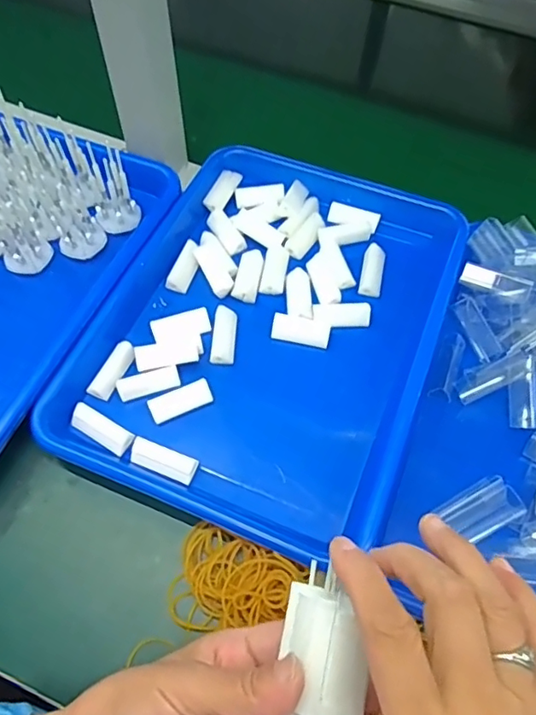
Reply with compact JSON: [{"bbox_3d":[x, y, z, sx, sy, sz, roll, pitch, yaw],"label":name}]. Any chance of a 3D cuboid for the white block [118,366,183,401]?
[{"bbox_3d":[-0.090,0.020,0.404,0.046,0.006,0.018,-13,63,-6],"label":"white block"}]

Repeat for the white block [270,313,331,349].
[{"bbox_3d":[0.027,-0.022,0.429,0.045,0.008,0.023,12,61,5],"label":"white block"}]

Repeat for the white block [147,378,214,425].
[{"bbox_3d":[-0.064,0.032,0.398,0.046,0.008,0.020,-22,63,-14],"label":"white block"}]

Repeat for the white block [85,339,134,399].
[{"bbox_3d":[-0.117,0.010,0.411,0.018,0.010,0.047,23,62,11],"label":"white block"}]

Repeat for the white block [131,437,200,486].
[{"bbox_3d":[-0.072,0.073,0.376,0.046,0.013,0.018,20,61,9],"label":"white block"}]

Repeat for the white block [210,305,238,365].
[{"bbox_3d":[-0.034,-0.018,0.430,0.017,0.007,0.052,4,60,0],"label":"white block"}]

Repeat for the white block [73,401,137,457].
[{"bbox_3d":[-0.119,0.052,0.386,0.047,0.015,0.018,28,63,13],"label":"white block"}]

